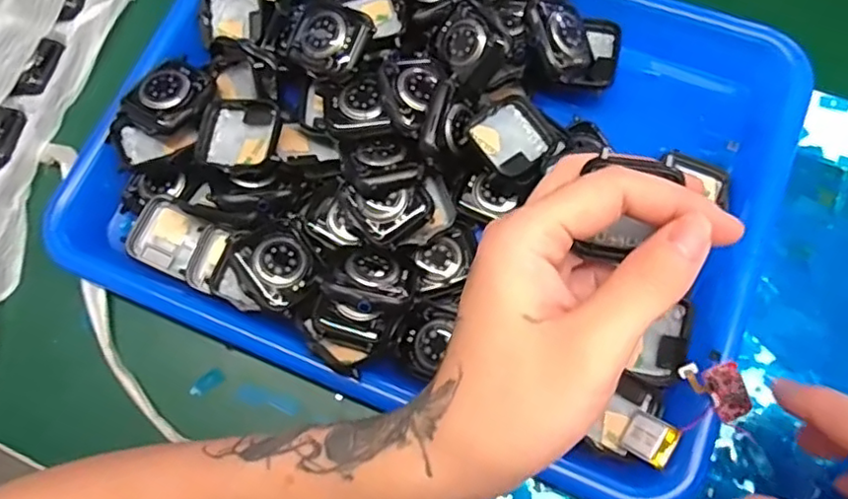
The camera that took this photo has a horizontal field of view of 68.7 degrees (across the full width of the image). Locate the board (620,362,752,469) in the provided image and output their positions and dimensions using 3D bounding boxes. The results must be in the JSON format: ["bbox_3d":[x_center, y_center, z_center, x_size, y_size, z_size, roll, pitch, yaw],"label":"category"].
[{"bbox_3d":[0.110,0.070,0.265,0.058,0.019,0.030,-45,73,23],"label":"board"}]

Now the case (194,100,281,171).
[{"bbox_3d":[-0.093,-0.057,0.314,0.041,0.017,0.038,9,73,5],"label":"case"}]

